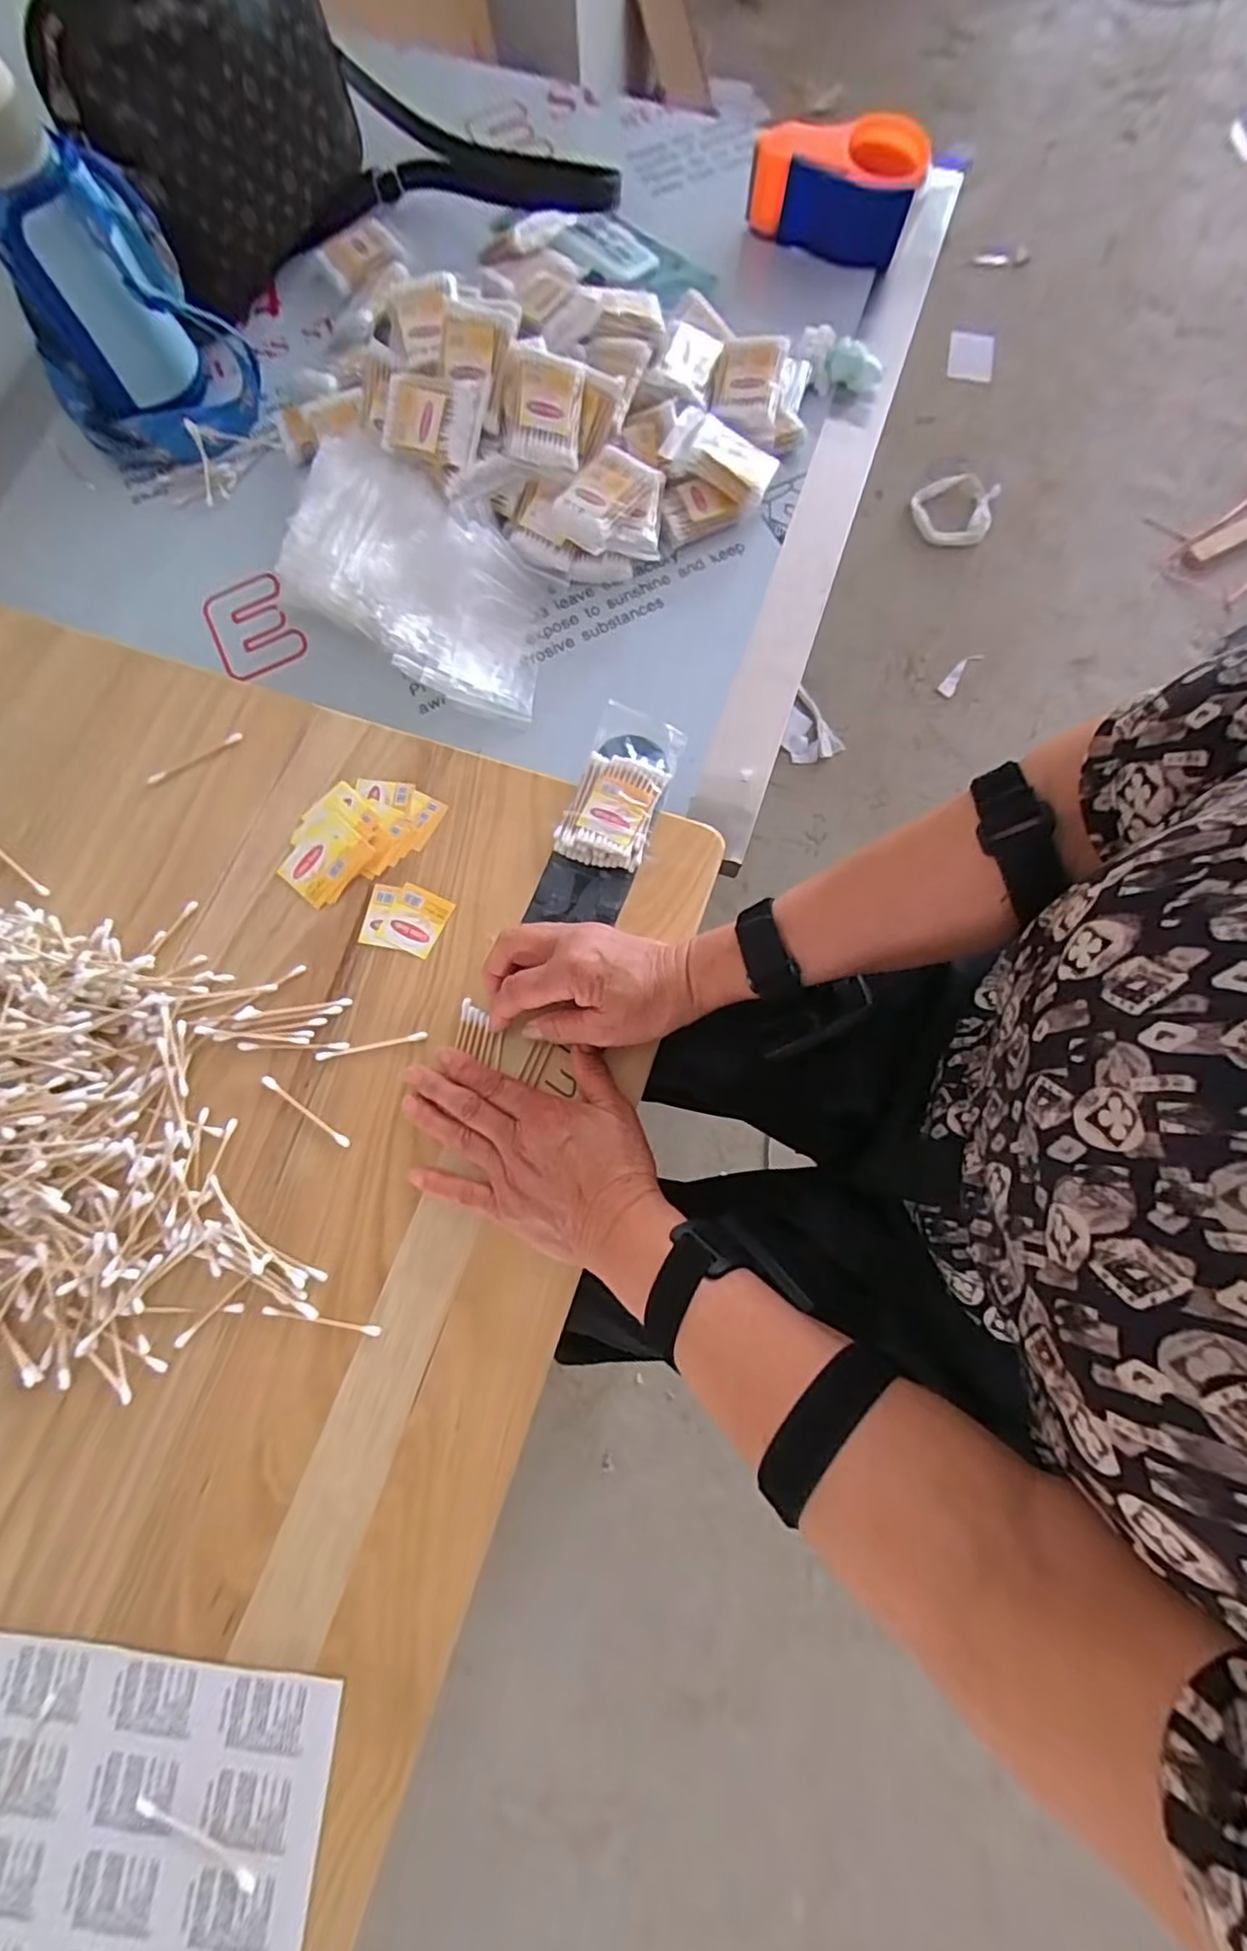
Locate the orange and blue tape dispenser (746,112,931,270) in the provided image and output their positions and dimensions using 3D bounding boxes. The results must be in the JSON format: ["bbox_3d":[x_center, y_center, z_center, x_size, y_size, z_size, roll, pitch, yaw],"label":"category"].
[{"bbox_3d":[0.209,-0.787,0.651,0.158,0.071,0.110,12,78,4],"label":"orange and blue tape dispenser"}]

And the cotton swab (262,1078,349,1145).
[{"bbox_3d":[-0.202,0.086,0.417,0.071,0.004,0.006,35,78,8],"label":"cotton swab"}]

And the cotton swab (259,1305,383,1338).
[{"bbox_3d":[-0.177,0.202,0.386,0.072,0.004,0.006,11,76,2],"label":"cotton swab"}]

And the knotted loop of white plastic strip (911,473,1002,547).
[{"bbox_3d":[0.576,-0.818,1.149,0.137,0.021,0.146,0,77,1],"label":"knotted loop of white plastic strip"}]

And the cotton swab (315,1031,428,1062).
[{"bbox_3d":[-0.163,0.045,0.428,0.072,0.004,0.006,-11,76,-4],"label":"cotton swab"}]

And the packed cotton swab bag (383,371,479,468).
[{"bbox_3d":[-0.157,-0.446,0.526,0.078,0.012,0.058,21,103,12],"label":"packed cotton swab bag"}]

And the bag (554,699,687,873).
[{"bbox_3d":[-0.001,-0.134,0.469,0.061,0.015,0.120,19,76,4],"label":"bag"}]

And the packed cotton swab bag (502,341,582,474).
[{"bbox_3d":[-0.065,-0.457,0.529,0.062,0.019,0.084,3,99,-8],"label":"packed cotton swab bag"}]

